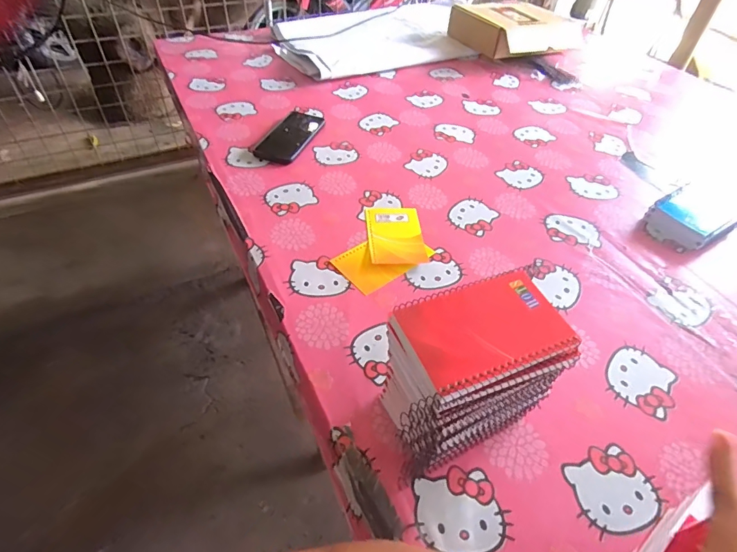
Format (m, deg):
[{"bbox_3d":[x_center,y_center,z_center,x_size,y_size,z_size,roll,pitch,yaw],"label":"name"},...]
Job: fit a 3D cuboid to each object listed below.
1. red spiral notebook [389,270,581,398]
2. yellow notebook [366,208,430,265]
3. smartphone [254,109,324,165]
[{"bbox_3d":[0.092,0.039,0.351,0.132,0.009,0.091,-15,49,-18],"label":"red spiral notebook"},{"bbox_3d":[0.040,-0.062,0.638,0.078,0.004,0.123,-2,47,-6],"label":"yellow notebook"},{"bbox_3d":[-0.144,-0.267,0.811,0.080,0.010,0.180,14,47,9],"label":"smartphone"}]

